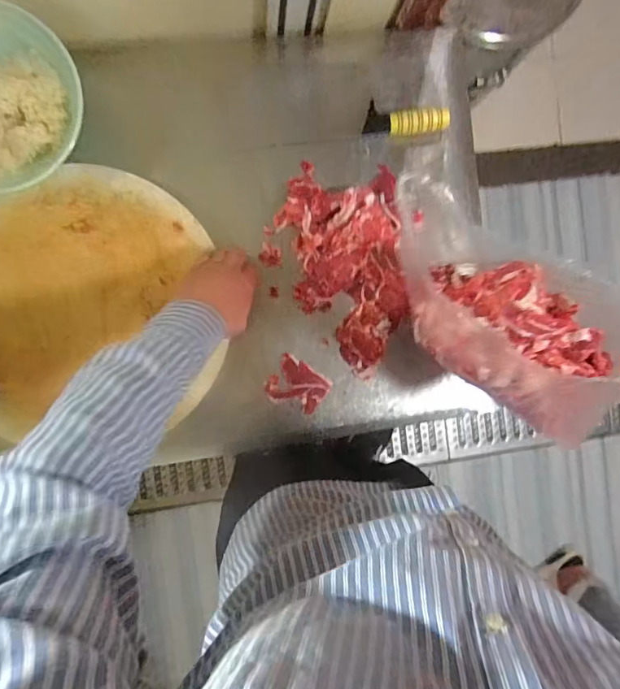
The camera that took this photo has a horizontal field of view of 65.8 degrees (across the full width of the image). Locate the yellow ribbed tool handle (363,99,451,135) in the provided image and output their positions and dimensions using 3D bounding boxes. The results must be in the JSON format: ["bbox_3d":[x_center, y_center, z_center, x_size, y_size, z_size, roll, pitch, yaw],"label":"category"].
[{"bbox_3d":[0.142,-0.332,0.705,0.122,0.023,0.043,3,92,12],"label":"yellow ribbed tool handle"}]

